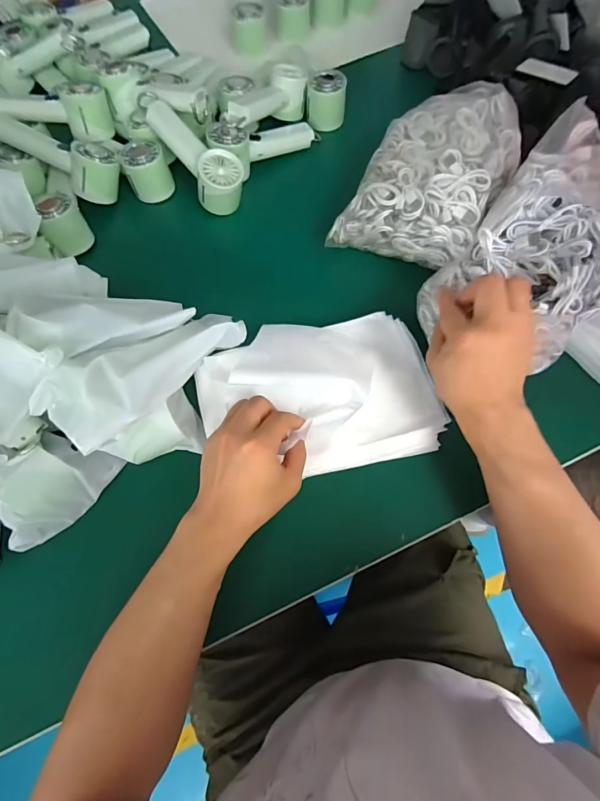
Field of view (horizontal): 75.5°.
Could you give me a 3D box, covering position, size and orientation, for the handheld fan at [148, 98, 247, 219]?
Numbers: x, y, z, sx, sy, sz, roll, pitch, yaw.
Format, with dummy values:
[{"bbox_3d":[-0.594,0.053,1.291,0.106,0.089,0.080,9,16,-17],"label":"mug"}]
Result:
[{"bbox_3d":[-0.158,-0.356,0.571,0.173,0.077,0.066,41,74,15],"label":"handheld fan"}]

